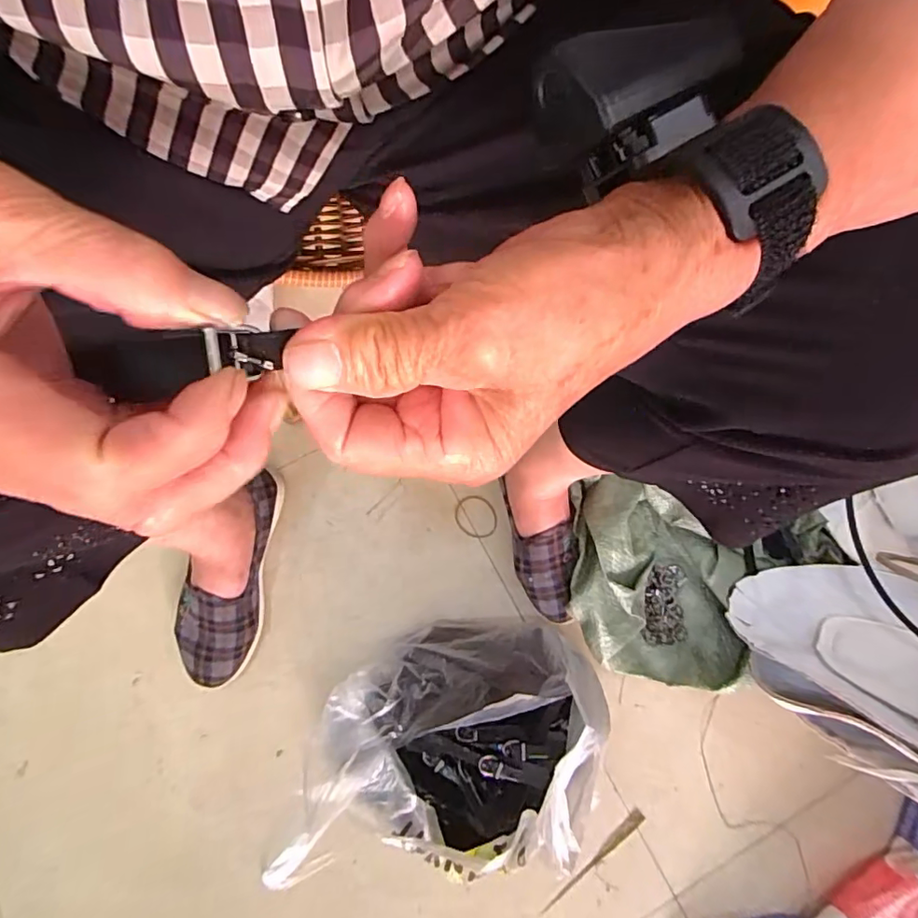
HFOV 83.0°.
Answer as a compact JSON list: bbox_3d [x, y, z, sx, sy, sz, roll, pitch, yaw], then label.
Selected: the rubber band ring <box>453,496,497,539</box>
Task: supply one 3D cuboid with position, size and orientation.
[{"bbox_3d":[0.020,0.067,0.604,0.049,0.004,0.049,0,87,5],"label":"rubber band ring"}]

